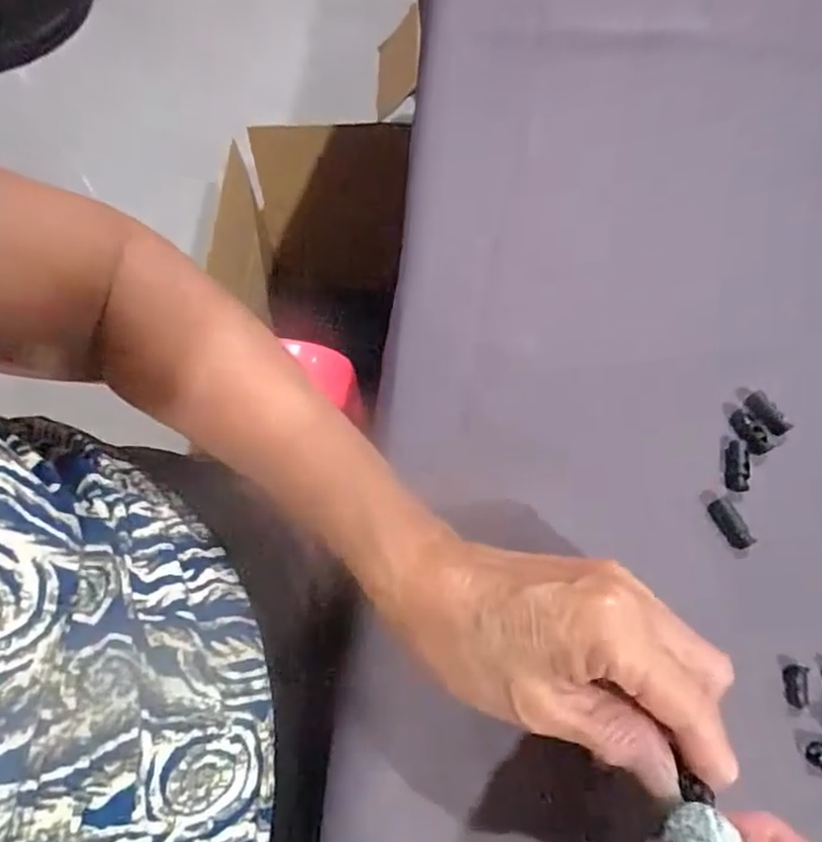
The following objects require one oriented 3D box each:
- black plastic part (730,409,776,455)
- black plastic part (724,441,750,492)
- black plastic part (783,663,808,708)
[{"bbox_3d":[0.168,0.006,0.312,0.010,0.007,0.025,-36,83,-15],"label":"black plastic part"},{"bbox_3d":[0.158,0.022,0.306,0.011,0.006,0.024,12,65,6],"label":"black plastic part"},{"bbox_3d":[0.162,0.111,0.265,0.010,0.004,0.017,13,65,6],"label":"black plastic part"}]

